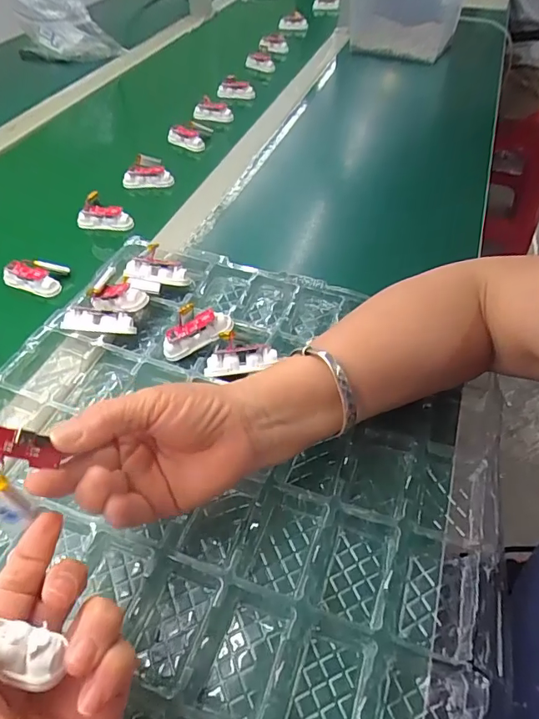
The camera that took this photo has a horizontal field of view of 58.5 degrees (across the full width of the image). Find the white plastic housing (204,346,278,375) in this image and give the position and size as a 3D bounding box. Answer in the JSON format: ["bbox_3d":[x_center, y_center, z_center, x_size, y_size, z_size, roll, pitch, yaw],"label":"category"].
[{"bbox_3d":[-0.023,0.001,0.384,0.057,0.015,0.019,-5,49,-5],"label":"white plastic housing"}]

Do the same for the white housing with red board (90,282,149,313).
[{"bbox_3d":[-0.136,-0.055,0.427,0.057,0.024,0.012,2,22,15],"label":"white housing with red board"}]

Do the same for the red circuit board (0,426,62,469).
[{"bbox_3d":[-0.120,0.041,0.229,0.004,0.039,0.016,1,73,47],"label":"red circuit board"}]

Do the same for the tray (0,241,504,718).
[{"bbox_3d":[-0.054,0.098,0.307,0.367,0.043,0.469,16,48,13],"label":"tray"}]

